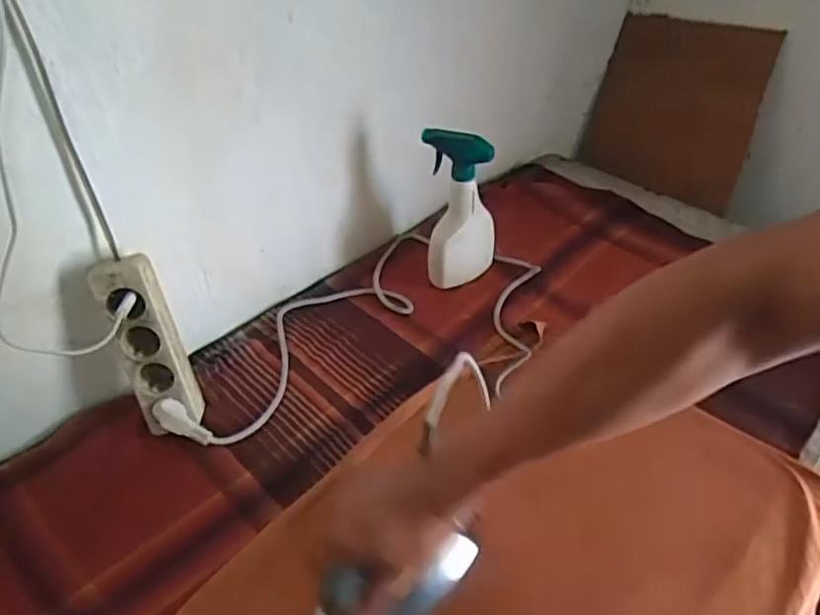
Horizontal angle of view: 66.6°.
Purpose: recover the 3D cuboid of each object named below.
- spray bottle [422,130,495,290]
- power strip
[{"bbox_3d":[0.067,-0.121,0.836,0.098,0.212,0.063,4,42,5],"label":"spray bottle"},{"bbox_3d":[-0.280,0.040,0.672,0.066,0.194,0.054,-24,27,-25],"label":"power strip"}]

